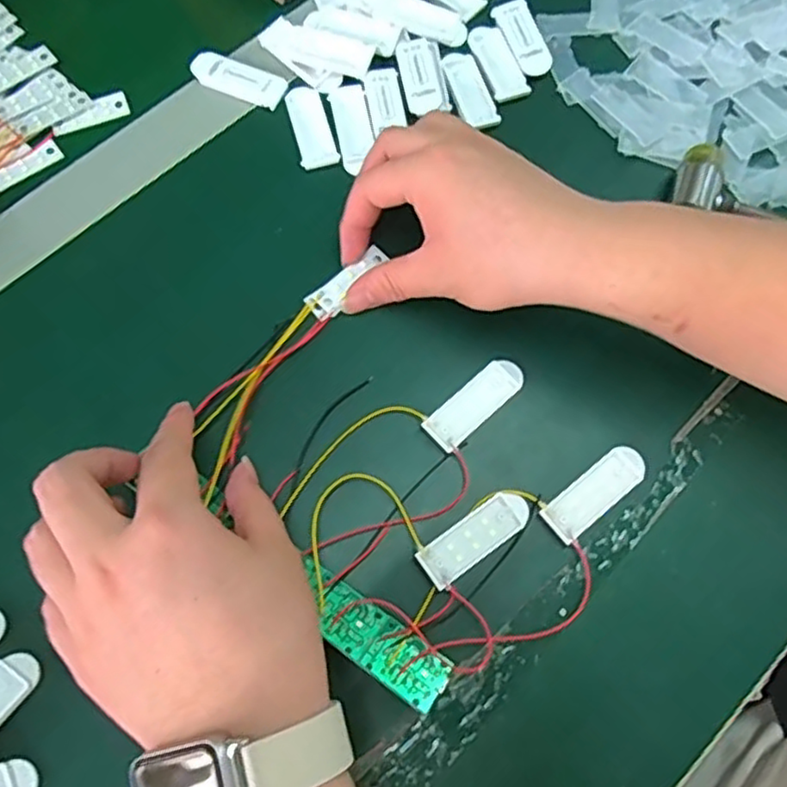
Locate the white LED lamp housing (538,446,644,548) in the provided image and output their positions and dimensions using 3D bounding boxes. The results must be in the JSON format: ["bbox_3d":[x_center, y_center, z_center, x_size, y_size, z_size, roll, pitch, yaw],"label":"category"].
[{"bbox_3d":[0.098,0.048,0.322,0.057,0.005,0.020,-37,76,-12],"label":"white LED lamp housing"}]

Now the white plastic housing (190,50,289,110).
[{"bbox_3d":[-0.093,-0.188,0.396,0.058,0.004,0.022,22,72,6],"label":"white plastic housing"}]

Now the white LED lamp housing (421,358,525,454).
[{"bbox_3d":[0.041,0.004,0.334,0.056,0.006,0.020,-41,76,-13],"label":"white LED lamp housing"}]

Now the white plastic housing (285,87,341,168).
[{"bbox_3d":[-0.048,-0.155,0.383,0.021,0.004,0.054,-17,72,-6],"label":"white plastic housing"}]

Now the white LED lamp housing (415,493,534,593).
[{"bbox_3d":[0.039,0.067,0.313,0.057,0.004,0.021,-34,75,-12],"label":"white LED lamp housing"}]

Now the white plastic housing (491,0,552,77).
[{"bbox_3d":[0.080,-0.217,0.405,0.021,0.006,0.058,-19,73,-7],"label":"white plastic housing"}]

